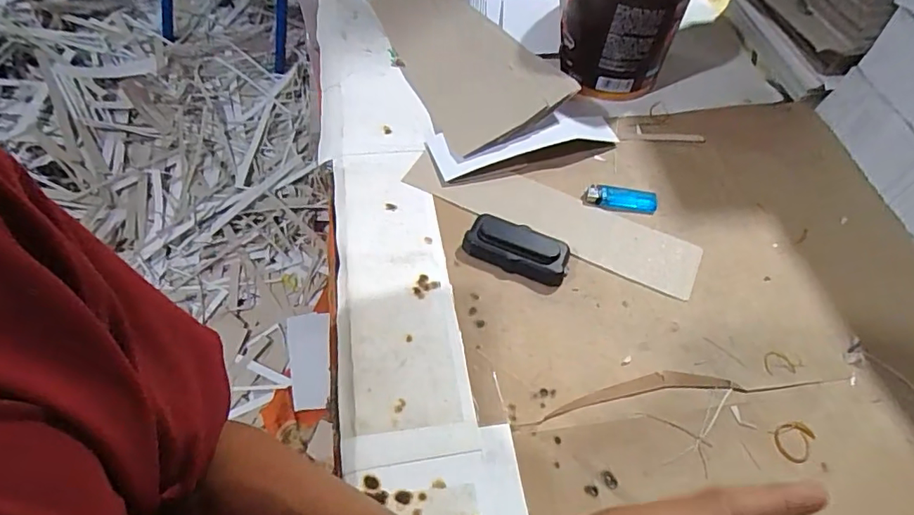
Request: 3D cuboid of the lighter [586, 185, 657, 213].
[{"bbox_3d":[0.189,-0.066,0.602,0.081,0.014,0.026,8,54,0],"label":"lighter"}]

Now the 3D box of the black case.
[{"bbox_3d":[0.063,-0.009,0.542,0.105,0.025,0.050,23,55,11],"label":"black case"}]

